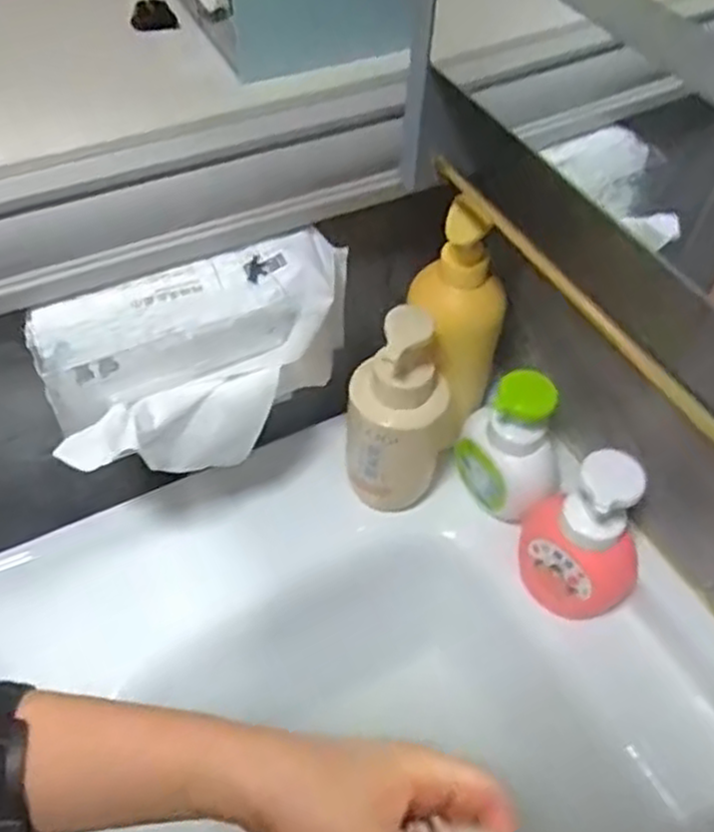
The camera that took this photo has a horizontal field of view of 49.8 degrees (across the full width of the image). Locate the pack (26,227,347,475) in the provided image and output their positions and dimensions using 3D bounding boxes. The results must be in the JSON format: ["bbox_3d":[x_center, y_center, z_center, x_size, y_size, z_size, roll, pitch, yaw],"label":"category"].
[{"bbox_3d":[-0.104,-0.037,0.558,0.222,0.110,0.098,-22,56,-19],"label":"pack"}]

